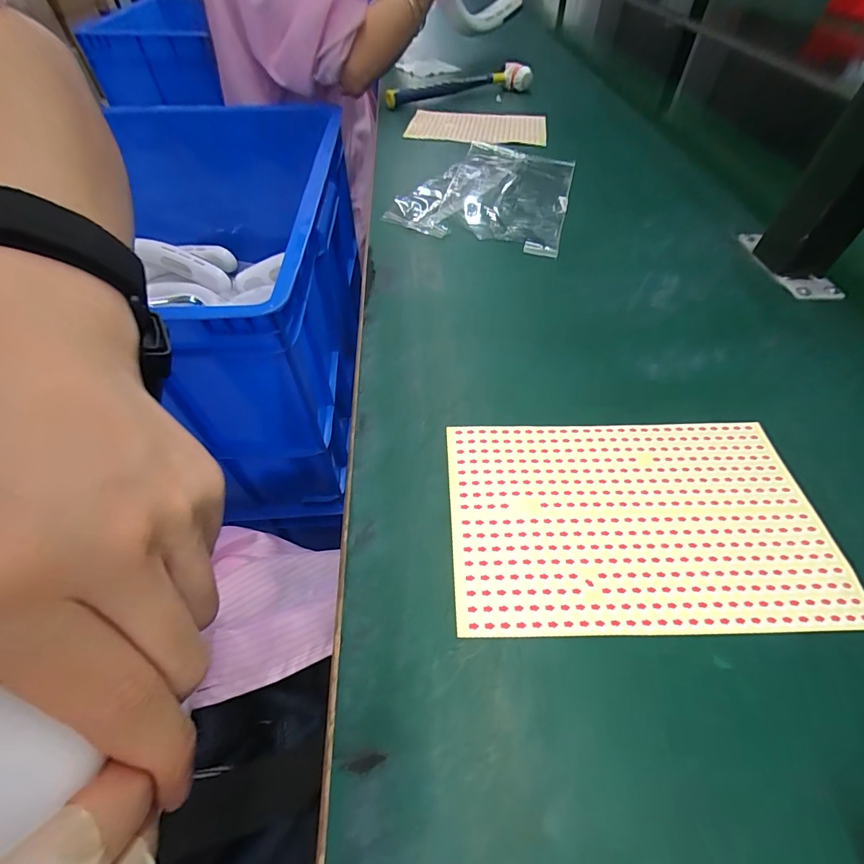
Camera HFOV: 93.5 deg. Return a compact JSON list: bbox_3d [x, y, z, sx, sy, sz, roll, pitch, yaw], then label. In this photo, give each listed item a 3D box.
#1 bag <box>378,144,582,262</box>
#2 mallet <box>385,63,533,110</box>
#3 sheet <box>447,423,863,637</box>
[{"bbox_3d":[0.061,-0.261,0.438,0.168,0.013,0.209,13,54,10],"label":"bag"},{"bbox_3d":[0.042,-0.555,0.650,0.247,0.031,0.043,-21,55,-15],"label":"mallet"},{"bbox_3d":[0.104,0.042,0.212,0.186,0.004,0.113,-1,53,0],"label":"sheet"}]

